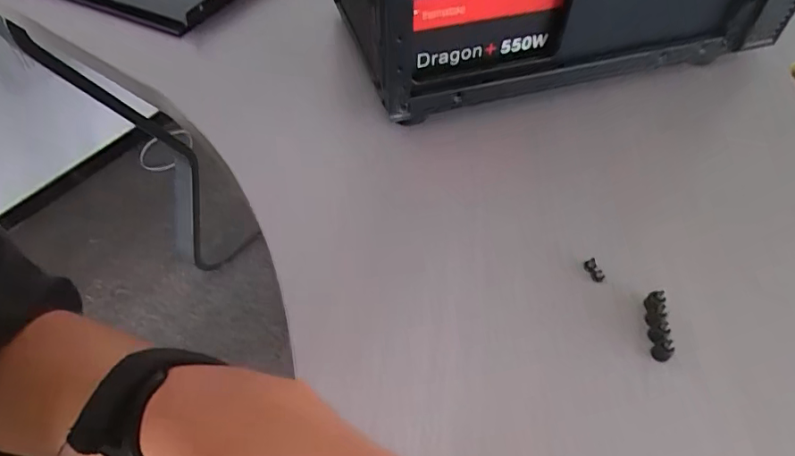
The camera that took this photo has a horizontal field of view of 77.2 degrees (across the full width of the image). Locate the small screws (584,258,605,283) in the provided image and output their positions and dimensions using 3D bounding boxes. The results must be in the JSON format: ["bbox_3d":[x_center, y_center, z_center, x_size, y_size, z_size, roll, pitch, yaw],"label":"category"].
[{"bbox_3d":[0.115,0.025,0.291,0.005,0.007,0.014,-22,70,-17],"label":"small screws"}]

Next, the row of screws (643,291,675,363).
[{"bbox_3d":[0.139,0.052,0.265,0.008,0.015,0.034,5,51,3],"label":"row of screws"}]

